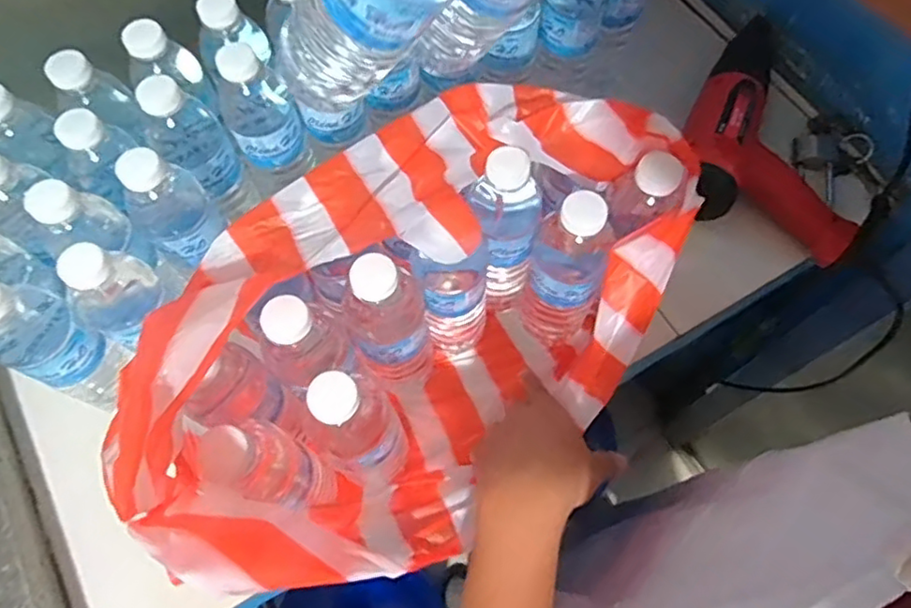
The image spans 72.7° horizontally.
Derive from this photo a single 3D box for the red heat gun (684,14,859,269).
[{"bbox_3d":[0.336,-0.165,0.635,0.187,0.067,0.206,26,69,11],"label":"red heat gun"}]

